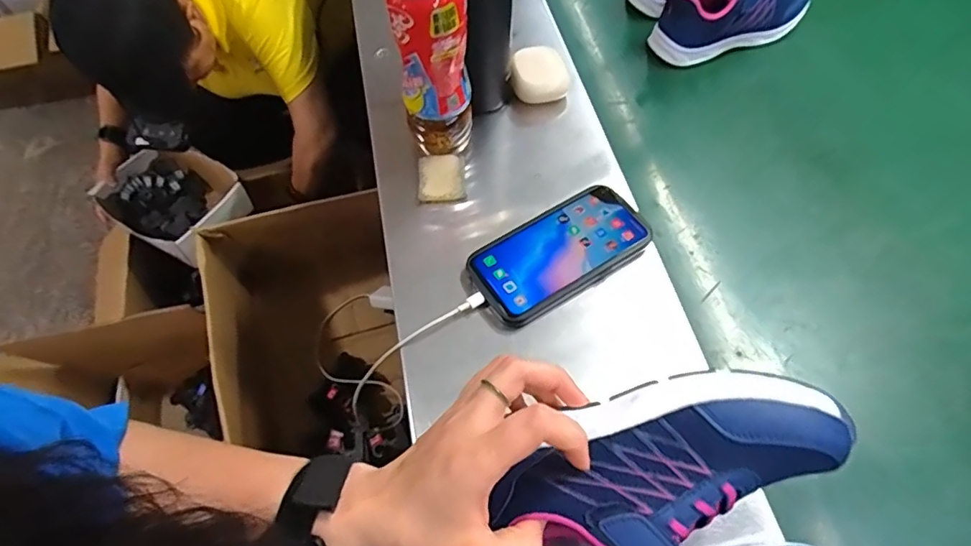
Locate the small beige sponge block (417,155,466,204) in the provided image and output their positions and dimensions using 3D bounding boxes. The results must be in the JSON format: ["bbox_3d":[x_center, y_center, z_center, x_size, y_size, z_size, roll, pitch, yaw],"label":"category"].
[{"bbox_3d":[-0.044,-0.094,0.526,0.046,0.010,0.057,-6,64,0],"label":"small beige sponge block"}]

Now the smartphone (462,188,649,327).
[{"bbox_3d":[0.067,-0.019,0.476,0.159,0.018,0.081,-32,65,-14],"label":"smartphone"}]

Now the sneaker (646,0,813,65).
[{"bbox_3d":[0.295,-0.319,0.627,0.198,0.084,0.075,-17,60,-4],"label":"sneaker"}]

